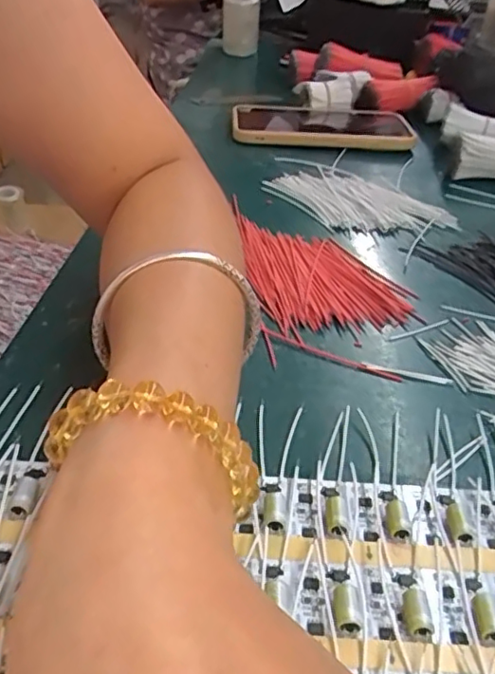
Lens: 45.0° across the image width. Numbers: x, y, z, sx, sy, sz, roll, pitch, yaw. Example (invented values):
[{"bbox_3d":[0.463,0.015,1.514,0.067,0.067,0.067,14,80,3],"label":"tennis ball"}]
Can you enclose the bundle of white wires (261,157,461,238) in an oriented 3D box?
[{"bbox_3d":[0.079,-0.109,0.458,0.090,0.010,0.143,-23,44,-31],"label":"bundle of white wires"}]

